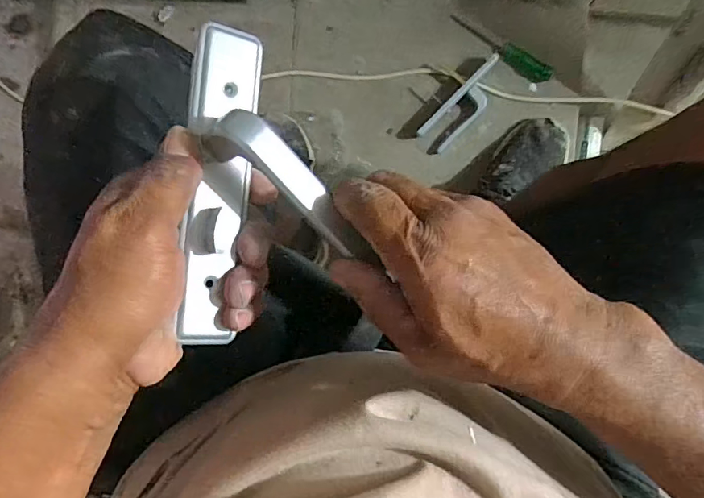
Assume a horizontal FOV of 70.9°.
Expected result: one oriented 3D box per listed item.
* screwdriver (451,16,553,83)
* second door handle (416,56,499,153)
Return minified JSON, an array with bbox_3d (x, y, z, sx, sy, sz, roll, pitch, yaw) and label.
[{"bbox_3d":[0.244,-0.323,0.800,0.175,0.023,0.027,43,99,20],"label":"screwdriver"},{"bbox_3d":[0.190,-0.239,0.827,0.171,0.038,0.056,-43,87,9],"label":"second door handle"}]

